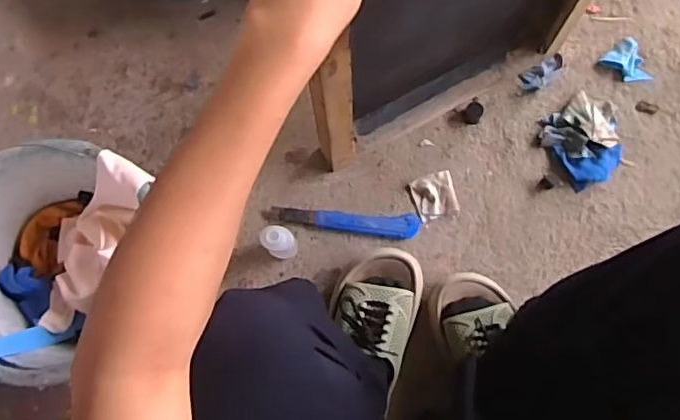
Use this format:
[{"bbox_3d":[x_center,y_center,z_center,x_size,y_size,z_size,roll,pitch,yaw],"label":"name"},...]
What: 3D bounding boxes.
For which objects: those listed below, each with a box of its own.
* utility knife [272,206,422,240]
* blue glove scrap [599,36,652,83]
[{"bbox_3d":[0.009,0.017,0.741,0.190,0.013,0.032,2,79,2],"label":"utility knife"},{"bbox_3d":[0.402,-0.202,0.781,0.054,0.012,0.066,-39,80,-6],"label":"blue glove scrap"}]

